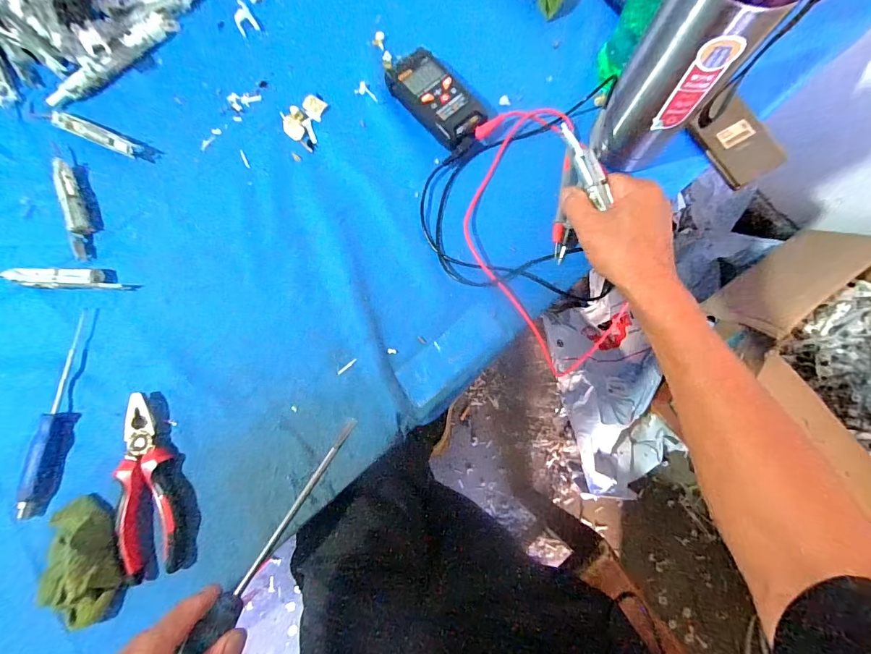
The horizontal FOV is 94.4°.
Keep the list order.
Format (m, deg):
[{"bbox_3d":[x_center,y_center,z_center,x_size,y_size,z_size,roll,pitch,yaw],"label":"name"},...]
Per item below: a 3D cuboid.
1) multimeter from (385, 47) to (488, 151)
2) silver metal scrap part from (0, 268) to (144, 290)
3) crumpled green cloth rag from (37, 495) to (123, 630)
[{"bbox_3d":[0.001,-0.248,0.443,0.056,0.026,0.115,-42,81,-6],"label":"multimeter"},{"bbox_3d":[-0.374,-0.049,0.411,0.124,0.017,0.022,3,79,1],"label":"silver metal scrap part"},{"bbox_3d":[-0.312,0.207,0.356,0.057,0.038,0.107,-12,79,-1],"label":"crumpled green cloth rag"}]

